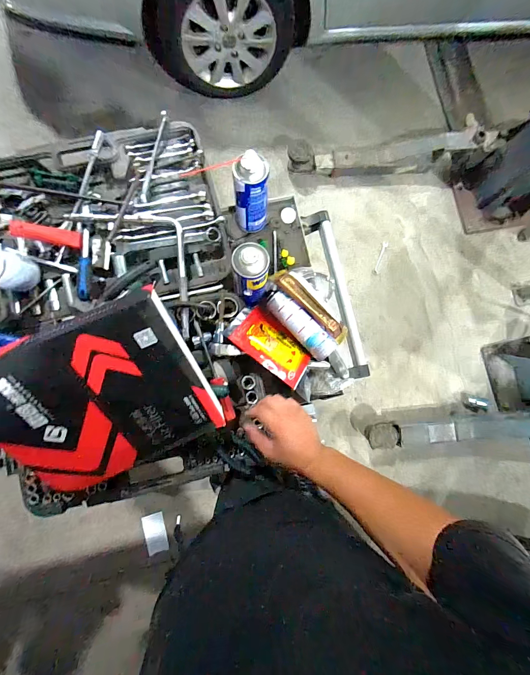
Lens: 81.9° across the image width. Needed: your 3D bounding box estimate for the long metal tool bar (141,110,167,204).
[{"bbox_3d":[-0.233,-0.374,0.635,0.015,0.019,0.181,17,96,-4],"label":"long metal tool bar"}]

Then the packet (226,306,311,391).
[{"bbox_3d":[0.019,0.017,0.613,0.157,0.013,0.115,39,47,0],"label":"packet"}]

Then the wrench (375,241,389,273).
[{"bbox_3d":[0.615,-0.423,1.610,0.032,0.007,0.170,15,93,-11],"label":"wrench"}]

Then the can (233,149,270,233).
[{"bbox_3d":[-0.026,-0.275,0.599,0.073,0.170,0.063,-7,84,-7],"label":"can"}]

